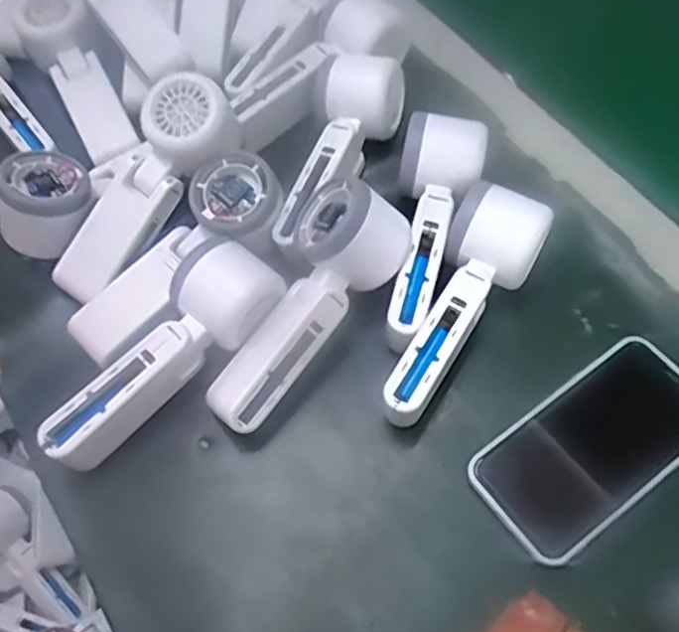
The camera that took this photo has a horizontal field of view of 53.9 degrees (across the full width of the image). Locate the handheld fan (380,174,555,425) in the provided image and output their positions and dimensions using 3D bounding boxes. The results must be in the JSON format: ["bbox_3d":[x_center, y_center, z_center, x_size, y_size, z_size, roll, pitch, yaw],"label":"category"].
[{"bbox_3d":[0.078,-0.005,0.413,0.052,0.056,0.156,24,66,15],"label":"handheld fan"}]

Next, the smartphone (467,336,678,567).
[{"bbox_3d":[0.152,0.075,0.395,0.146,0.013,0.075,-34,66,-14],"label":"smartphone"}]

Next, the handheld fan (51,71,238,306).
[{"bbox_3d":[-0.130,-0.084,0.446,0.052,0.048,0.167,38,94,20],"label":"handheld fan"}]

